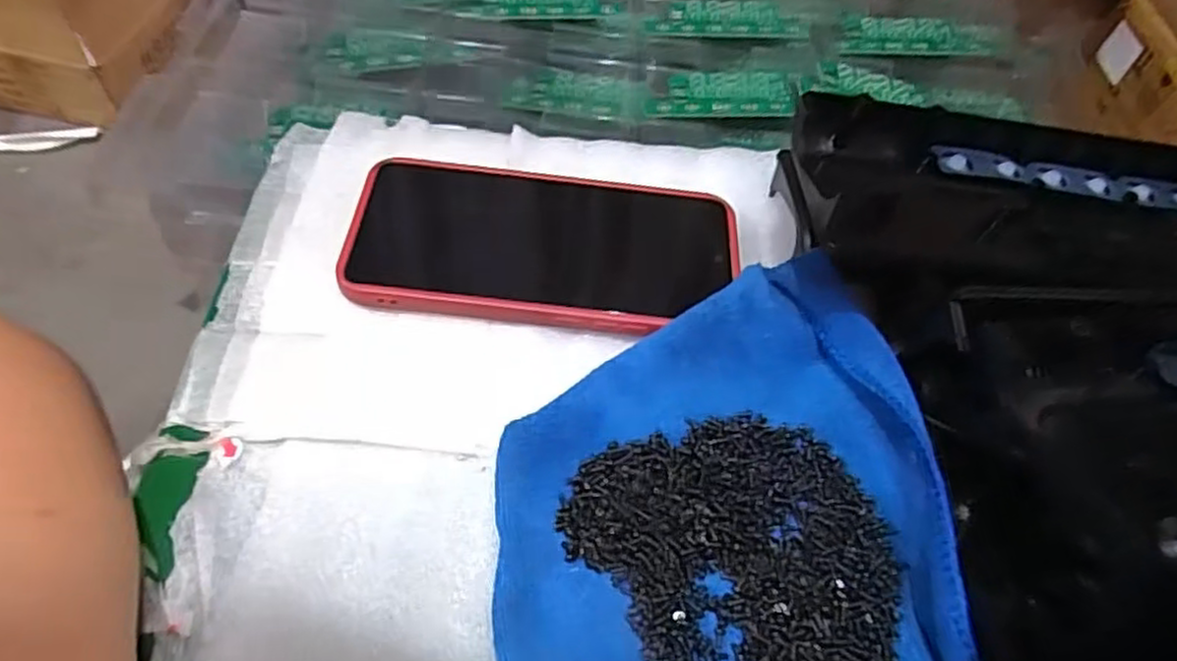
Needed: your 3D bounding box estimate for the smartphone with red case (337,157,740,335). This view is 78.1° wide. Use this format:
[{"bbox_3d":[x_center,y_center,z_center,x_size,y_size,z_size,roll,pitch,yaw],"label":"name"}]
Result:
[{"bbox_3d":[-0.018,-0.038,0.312,0.162,0.016,0.084,5,55,1],"label":"smartphone with red case"}]

